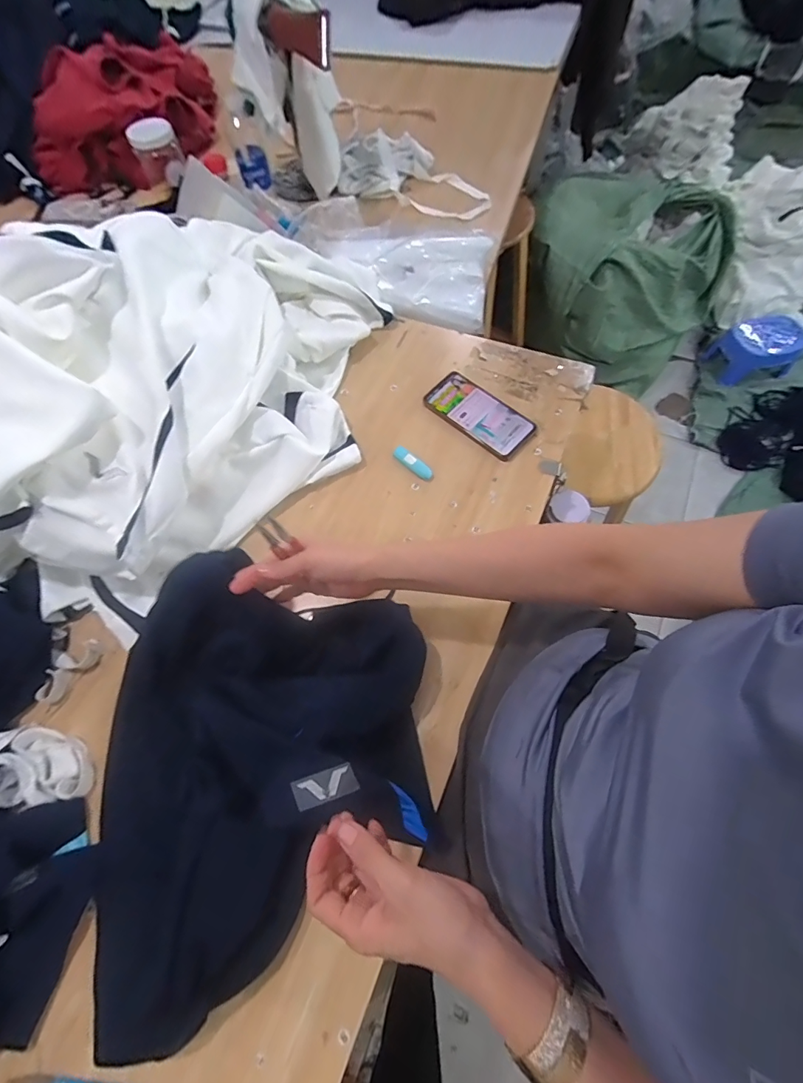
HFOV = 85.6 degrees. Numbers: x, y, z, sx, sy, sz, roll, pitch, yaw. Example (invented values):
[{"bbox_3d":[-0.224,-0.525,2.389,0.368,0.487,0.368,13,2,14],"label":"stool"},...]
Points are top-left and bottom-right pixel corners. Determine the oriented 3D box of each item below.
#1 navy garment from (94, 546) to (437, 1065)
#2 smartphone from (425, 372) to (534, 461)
[{"bbox_3d":[-0.161,0.202,0.444,0.408,0.095,0.341,-33,70,-13],"label":"navy garment"},{"bbox_3d":[0.117,-0.192,0.654,0.163,0.014,0.081,41,73,17],"label":"smartphone"}]

